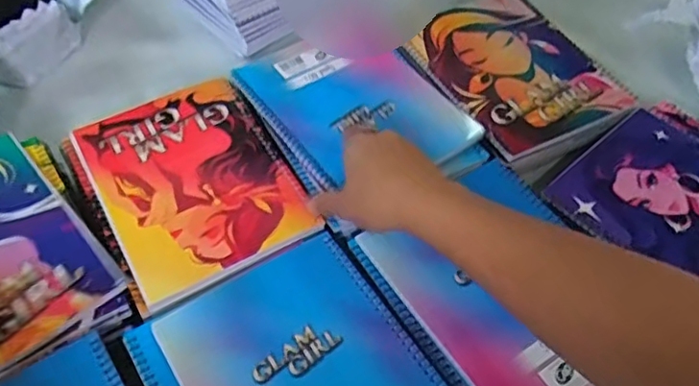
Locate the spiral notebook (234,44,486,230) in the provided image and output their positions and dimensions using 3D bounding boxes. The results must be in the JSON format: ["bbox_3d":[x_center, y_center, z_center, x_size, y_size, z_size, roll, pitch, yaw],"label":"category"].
[{"bbox_3d":[0.003,-0.082,0.555,0.153,0.012,0.196,-29,59,-21],"label":"spiral notebook"}]

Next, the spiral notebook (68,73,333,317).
[{"bbox_3d":[-0.133,-0.011,0.508,0.156,0.009,0.195,-26,59,-20],"label":"spiral notebook"}]

